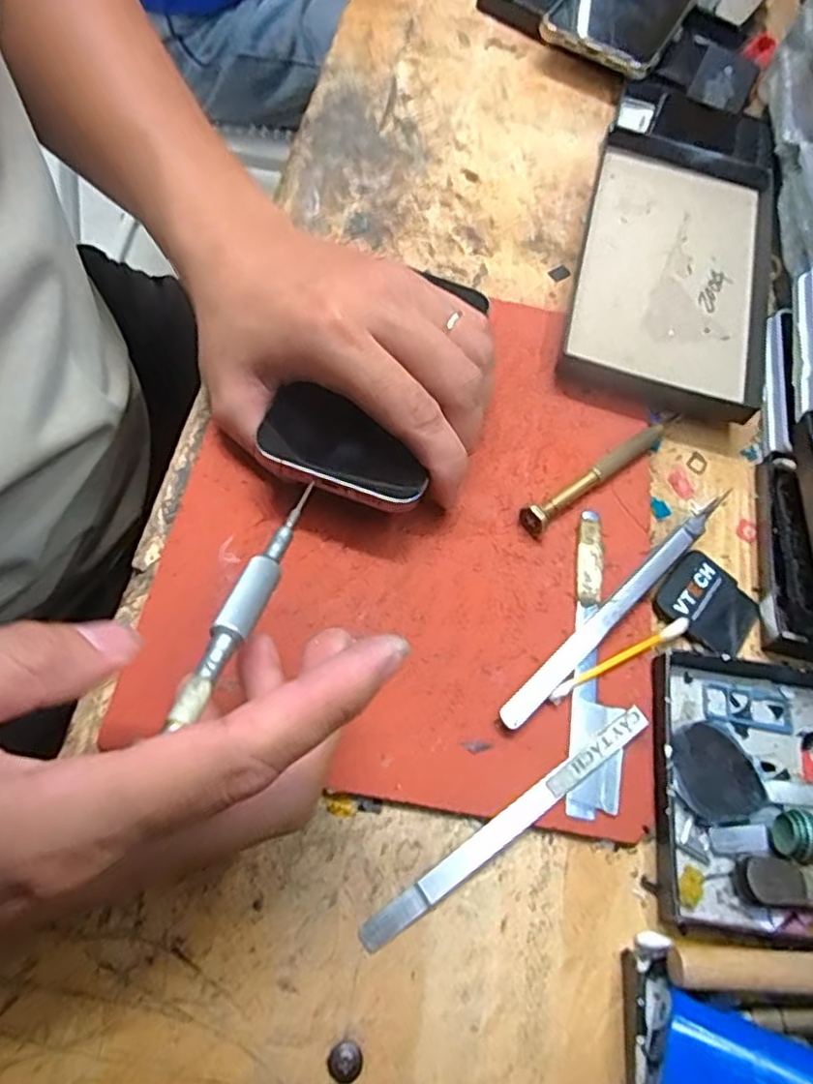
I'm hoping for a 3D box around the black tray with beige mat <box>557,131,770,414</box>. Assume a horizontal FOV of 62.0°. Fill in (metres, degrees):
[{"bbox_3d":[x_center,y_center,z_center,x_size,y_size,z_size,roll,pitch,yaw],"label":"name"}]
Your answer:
[{"bbox_3d":[0.145,-0.147,0.369,0.098,0.022,0.180,17,63,0],"label":"black tray with beige mat"}]

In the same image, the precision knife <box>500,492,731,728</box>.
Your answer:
[{"bbox_3d":[0.090,0.025,0.283,0.146,0.009,0.010,-39,75,-23],"label":"precision knife"}]

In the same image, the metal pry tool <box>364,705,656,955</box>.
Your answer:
[{"bbox_3d":[0.038,0.101,0.245,0.129,0.004,0.010,-31,72,-21],"label":"metal pry tool"}]

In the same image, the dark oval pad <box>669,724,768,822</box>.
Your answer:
[{"bbox_3d":[0.118,0.088,0.258,0.034,0.006,0.035,-27,68,-13],"label":"dark oval pad"}]

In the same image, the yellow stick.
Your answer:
[{"bbox_3d":[0.088,0.048,0.279,0.070,0.010,0.005,-22,69,-18],"label":"yellow stick"}]

